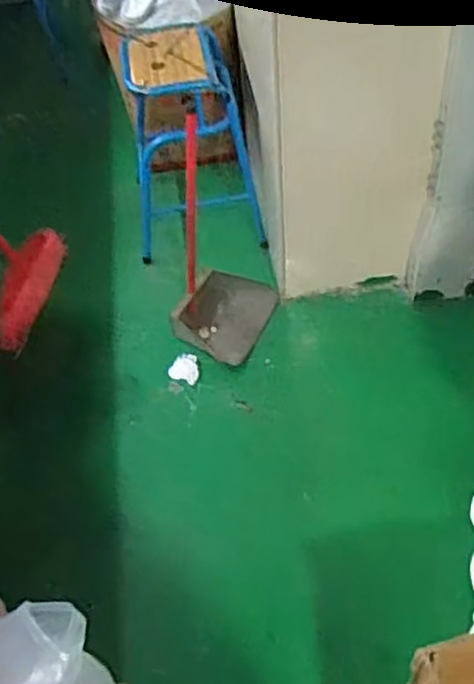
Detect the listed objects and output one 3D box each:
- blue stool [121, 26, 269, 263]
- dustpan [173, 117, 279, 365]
[{"bbox_3d":[-0.141,-0.526,1.923,0.328,0.479,0.392,-12,49,-5],"label":"blue stool"},{"bbox_3d":[-0.044,-0.236,1.665,0.211,0.517,0.262,22,55,22],"label":"dustpan"}]

